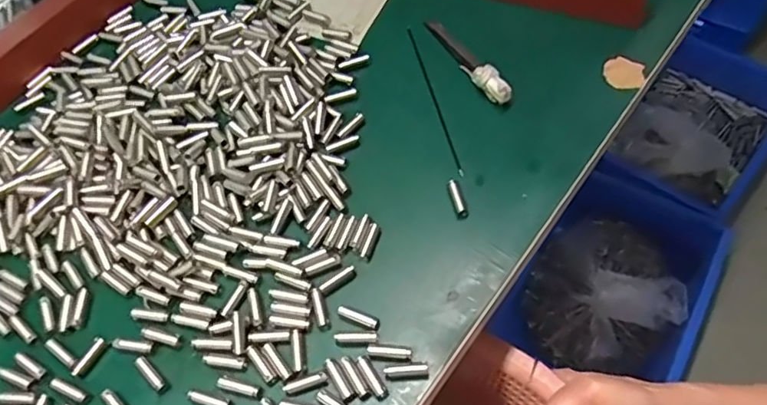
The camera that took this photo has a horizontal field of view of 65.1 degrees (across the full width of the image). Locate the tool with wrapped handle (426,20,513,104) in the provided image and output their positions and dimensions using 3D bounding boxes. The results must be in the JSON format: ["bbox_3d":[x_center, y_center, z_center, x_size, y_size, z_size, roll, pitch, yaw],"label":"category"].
[{"bbox_3d":[0.062,-0.113,0.456,0.012,0.021,0.112,-22,59,-9],"label":"tool with wrapped handle"}]

